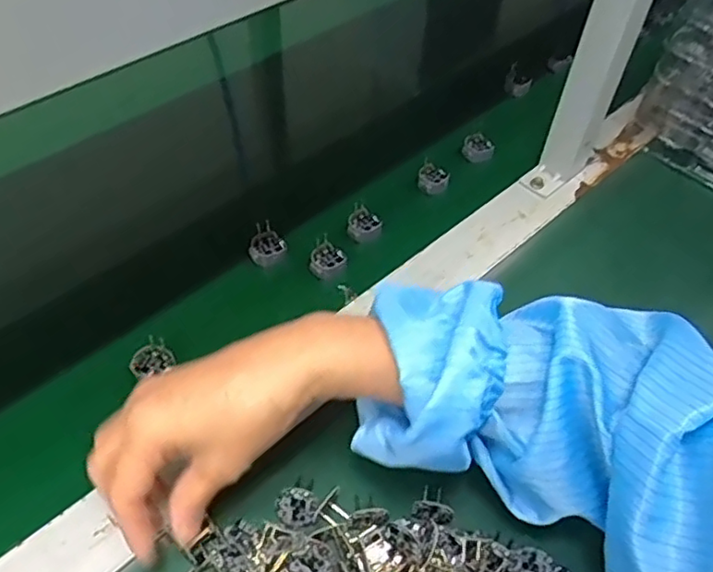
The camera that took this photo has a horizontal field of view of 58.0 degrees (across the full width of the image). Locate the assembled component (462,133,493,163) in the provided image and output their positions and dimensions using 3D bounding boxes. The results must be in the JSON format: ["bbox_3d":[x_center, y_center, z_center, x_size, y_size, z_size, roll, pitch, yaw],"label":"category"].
[{"bbox_3d":[0.115,-0.130,0.606,0.029,0.020,0.019,19,53,12],"label":"assembled component"}]

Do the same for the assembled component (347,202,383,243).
[{"bbox_3d":[0.007,-0.052,0.536,0.028,0.016,0.031,4,51,0],"label":"assembled component"}]

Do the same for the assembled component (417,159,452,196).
[{"bbox_3d":[0.069,-0.096,0.571,0.028,0.016,0.029,12,52,7],"label":"assembled component"}]

